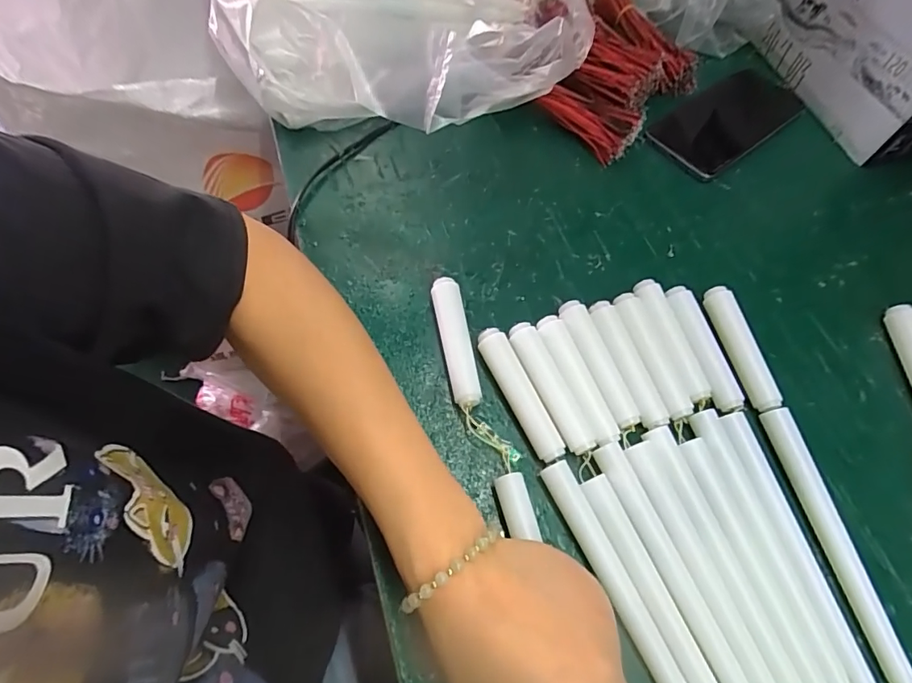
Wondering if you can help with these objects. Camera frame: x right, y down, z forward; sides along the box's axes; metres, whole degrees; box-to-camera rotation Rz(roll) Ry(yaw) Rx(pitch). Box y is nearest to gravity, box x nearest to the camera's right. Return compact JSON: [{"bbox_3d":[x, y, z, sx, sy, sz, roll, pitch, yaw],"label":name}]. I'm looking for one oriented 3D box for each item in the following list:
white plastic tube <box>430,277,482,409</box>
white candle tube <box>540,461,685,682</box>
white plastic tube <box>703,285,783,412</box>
[{"bbox_3d":[-0.001,0.001,0.318,0.018,0.020,0.090,-9,63,-8],"label":"white plastic tube"},{"bbox_3d":[0.089,0.133,0.255,0.016,0.016,0.147,-23,66,-14],"label":"white candle tube"},{"bbox_3d":[0.189,0.004,0.324,0.017,0.018,0.087,-7,63,-7],"label":"white plastic tube"}]

